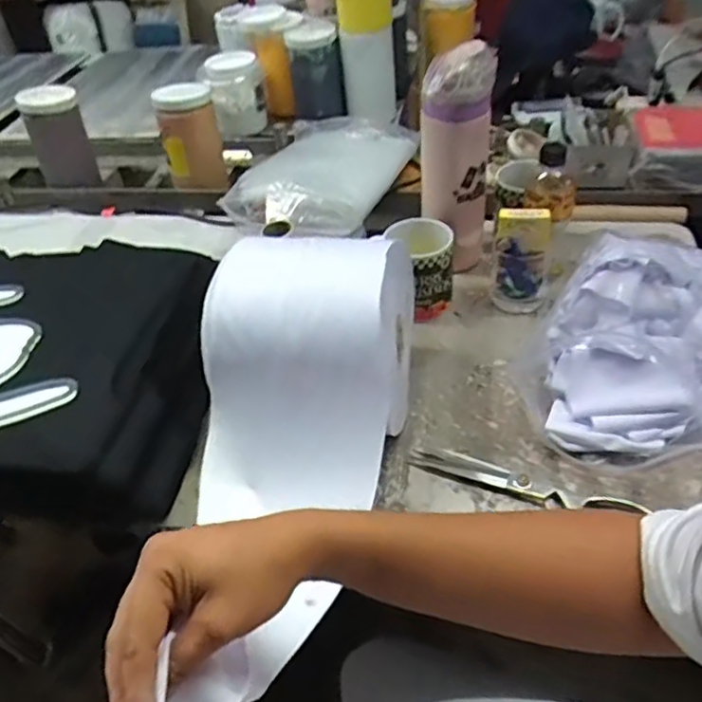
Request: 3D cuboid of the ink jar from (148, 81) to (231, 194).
[{"bbox_3d":[-0.264,-0.347,1.089,0.095,0.163,0.083,-15,43,-8],"label":"ink jar"}]

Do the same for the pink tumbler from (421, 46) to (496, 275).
[{"bbox_3d":[0.126,-0.228,0.798,0.082,0.251,0.092,2,43,10],"label":"pink tumbler"}]

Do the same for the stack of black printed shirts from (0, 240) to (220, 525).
[{"bbox_3d":[-0.472,0.012,0.783,0.677,0.089,0.397,2,43,10],"label":"stack of black printed shirts"}]

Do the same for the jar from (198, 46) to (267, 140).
[{"bbox_3d":[-0.219,-0.476,1.246,0.103,0.145,0.099,-4,42,4],"label":"jar"}]

